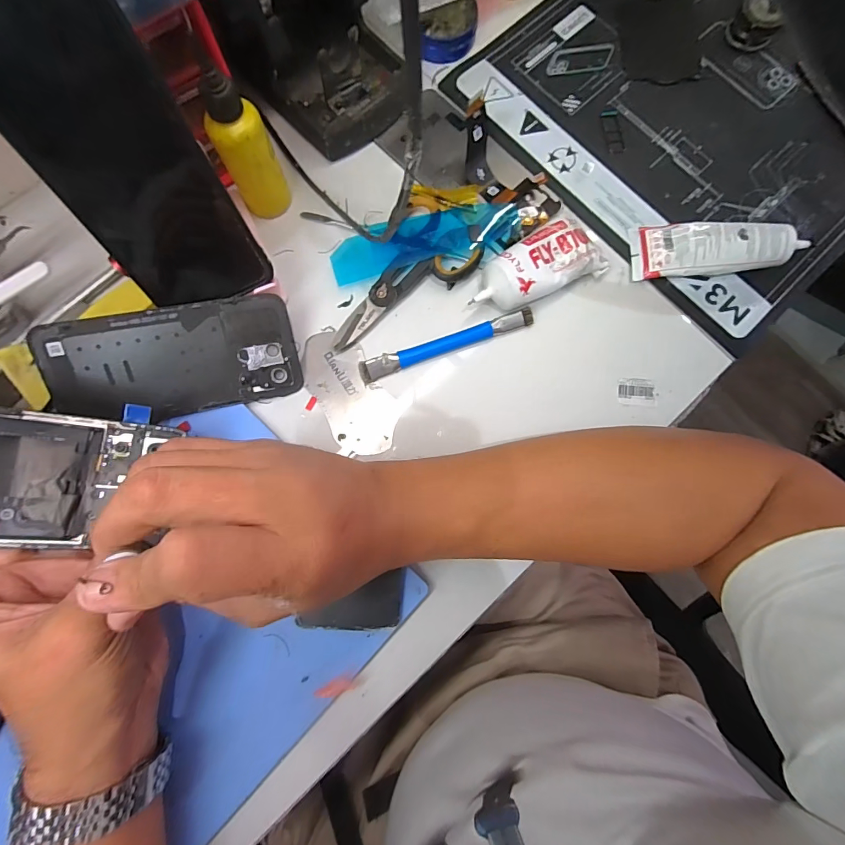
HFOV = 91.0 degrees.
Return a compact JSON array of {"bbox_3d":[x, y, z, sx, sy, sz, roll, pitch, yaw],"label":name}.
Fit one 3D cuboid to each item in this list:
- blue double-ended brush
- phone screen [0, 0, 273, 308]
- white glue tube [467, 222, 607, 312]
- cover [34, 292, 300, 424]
[{"bbox_3d":[0.019,-0.060,0.317,0.137,0.008,0.014,-20,82,-4],"label":"blue double-ended brush"},{"bbox_3d":[-0.156,-0.133,0.223,0.077,0.159,0.012,-31,49,-6],"label":"phone screen"},{"bbox_3d":[0.088,-0.119,0.316,0.111,0.033,0.047,-26,82,-5],"label":"white glue tube"},{"bbox_3d":[-0.169,-0.041,0.285,0.156,0.007,0.072,-12,110,-12],"label":"cover"}]

